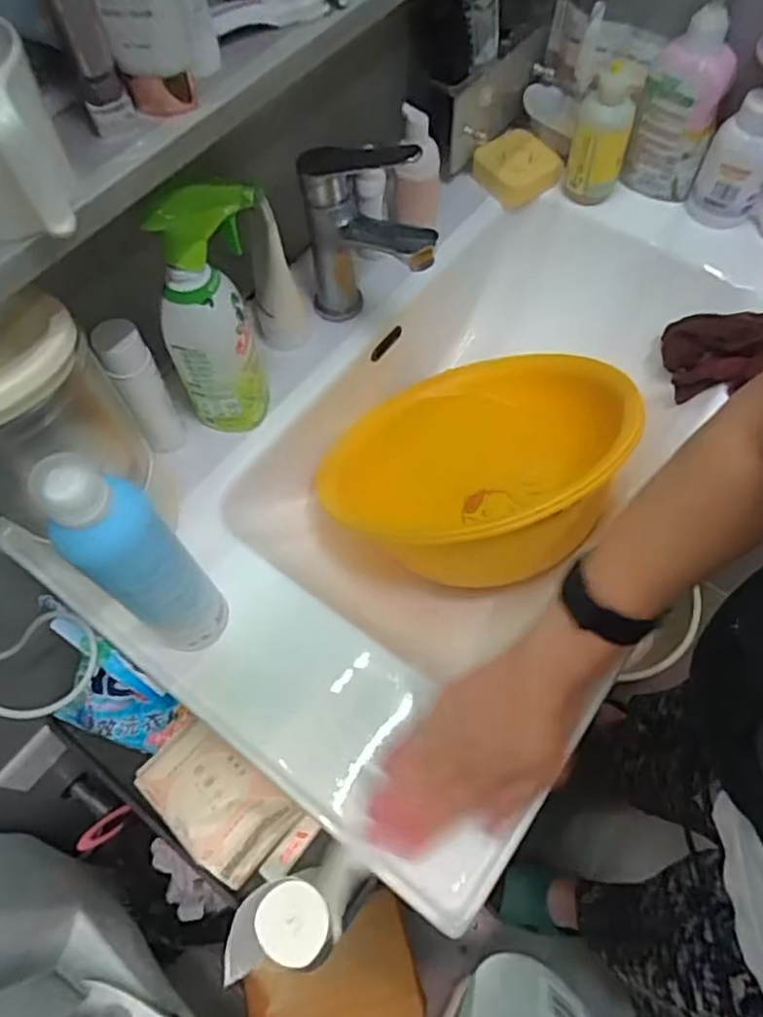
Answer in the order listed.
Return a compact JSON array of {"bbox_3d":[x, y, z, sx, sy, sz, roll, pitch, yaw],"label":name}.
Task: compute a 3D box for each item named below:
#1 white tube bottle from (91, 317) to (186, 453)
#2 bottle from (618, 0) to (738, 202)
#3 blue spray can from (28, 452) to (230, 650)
[{"bbox_3d":[-0.204,-0.104,0.586,0.043,0.143,0.039,-30,66,-13],"label":"white tube bottle"},{"bbox_3d":[0.323,-0.442,0.715,0.084,0.208,0.059,15,64,10],"label":"bottle"},{"bbox_3d":[-0.160,0.038,0.461,0.059,0.241,0.062,-37,67,-16],"label":"blue spray can"}]

